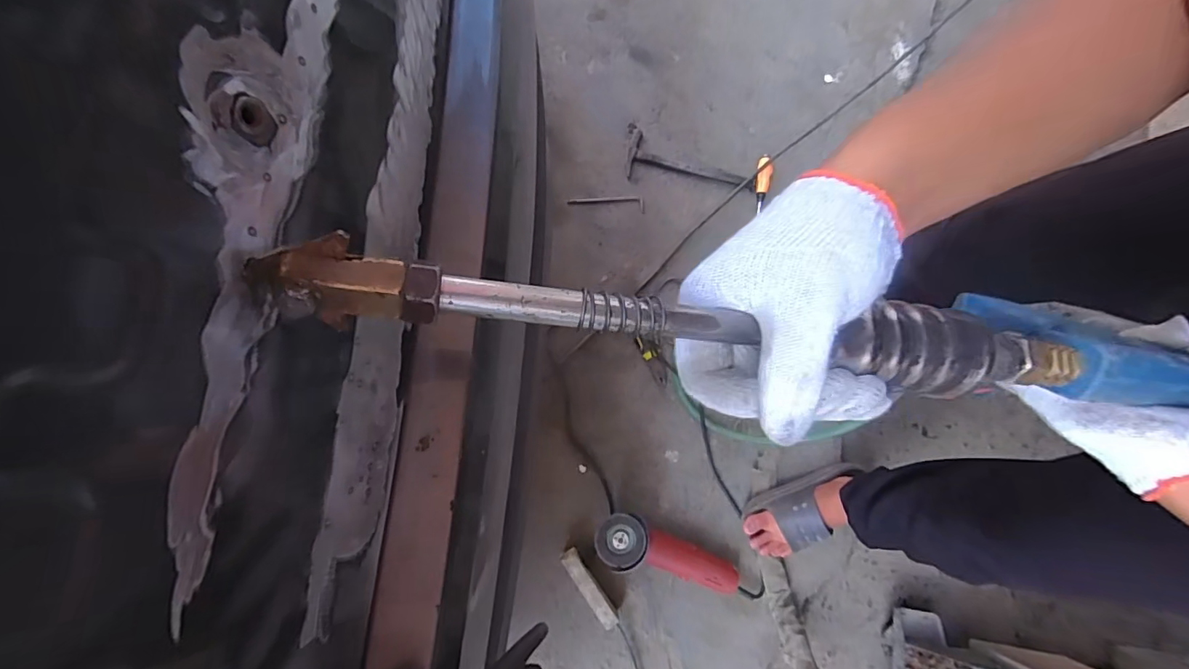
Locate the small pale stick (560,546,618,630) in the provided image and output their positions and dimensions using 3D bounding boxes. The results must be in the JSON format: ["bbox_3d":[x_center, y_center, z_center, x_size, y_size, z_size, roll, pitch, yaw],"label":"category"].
[{"bbox_3d":[-0.009,0.498,1.004,0.037,0.062,0.158,-36,82,-7],"label":"small pale stick"}]

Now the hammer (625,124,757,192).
[{"bbox_3d":[0.226,-0.414,1.195,0.313,0.024,0.136,12,79,3],"label":"hammer"}]

